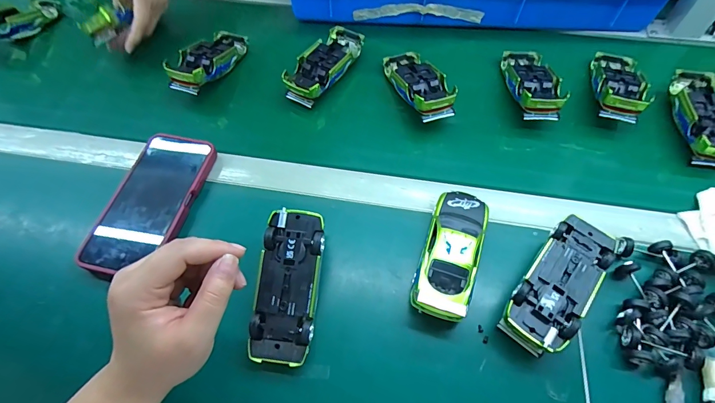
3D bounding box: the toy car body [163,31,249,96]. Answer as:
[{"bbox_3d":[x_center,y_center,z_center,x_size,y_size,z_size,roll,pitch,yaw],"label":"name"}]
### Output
[{"bbox_3d":[-0.199,-0.195,0.500,0.051,0.033,0.132,20,53,12],"label":"toy car body"}]

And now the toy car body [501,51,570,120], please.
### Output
[{"bbox_3d":[0.222,-0.155,0.473,0.055,0.031,0.129,1,50,2],"label":"toy car body"}]

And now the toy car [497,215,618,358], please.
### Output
[{"bbox_3d":[0.181,0.074,0.334,0.056,0.036,0.129,36,66,19],"label":"toy car"}]

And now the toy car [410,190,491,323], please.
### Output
[{"bbox_3d":[0.089,0.047,0.352,0.054,0.040,0.127,16,62,9],"label":"toy car"}]

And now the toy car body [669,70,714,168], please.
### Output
[{"bbox_3d":[0.411,-0.105,0.439,0.055,0.032,0.135,10,63,7],"label":"toy car body"}]

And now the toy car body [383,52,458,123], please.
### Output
[{"bbox_3d":[0.077,-0.154,0.472,0.056,0.028,0.128,-18,51,-8],"label":"toy car body"}]

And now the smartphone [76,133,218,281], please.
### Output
[{"bbox_3d":[-0.219,-0.001,0.394,0.079,0.020,0.165,11,60,6],"label":"smartphone"}]

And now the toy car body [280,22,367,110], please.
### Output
[{"bbox_3d":[-0.042,-0.186,0.496,0.053,0.031,0.134,29,64,16],"label":"toy car body"}]

